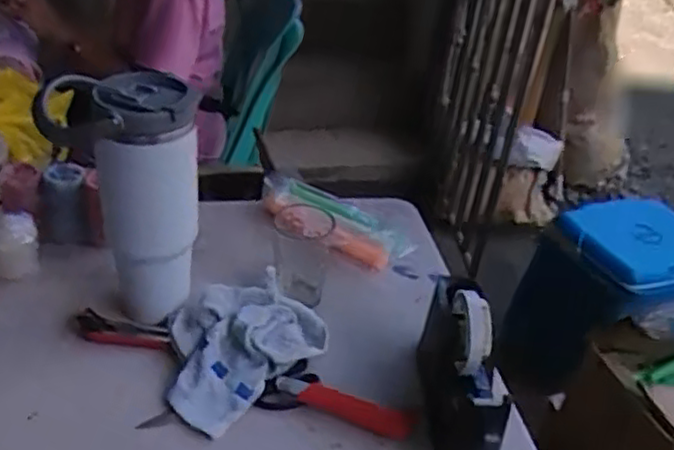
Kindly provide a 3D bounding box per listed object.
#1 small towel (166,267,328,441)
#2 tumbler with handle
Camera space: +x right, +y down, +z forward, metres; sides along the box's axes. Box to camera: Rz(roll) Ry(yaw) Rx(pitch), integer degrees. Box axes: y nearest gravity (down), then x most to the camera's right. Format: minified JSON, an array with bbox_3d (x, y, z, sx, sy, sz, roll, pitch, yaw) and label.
[{"bbox_3d":[-0.112,0.124,0.759,0.149,0.043,0.193,33,43,32],"label":"small towel"},{"bbox_3d":[-0.222,-0.027,0.737,0.139,0.261,0.089,17,36,15],"label":"tumbler with handle"}]

